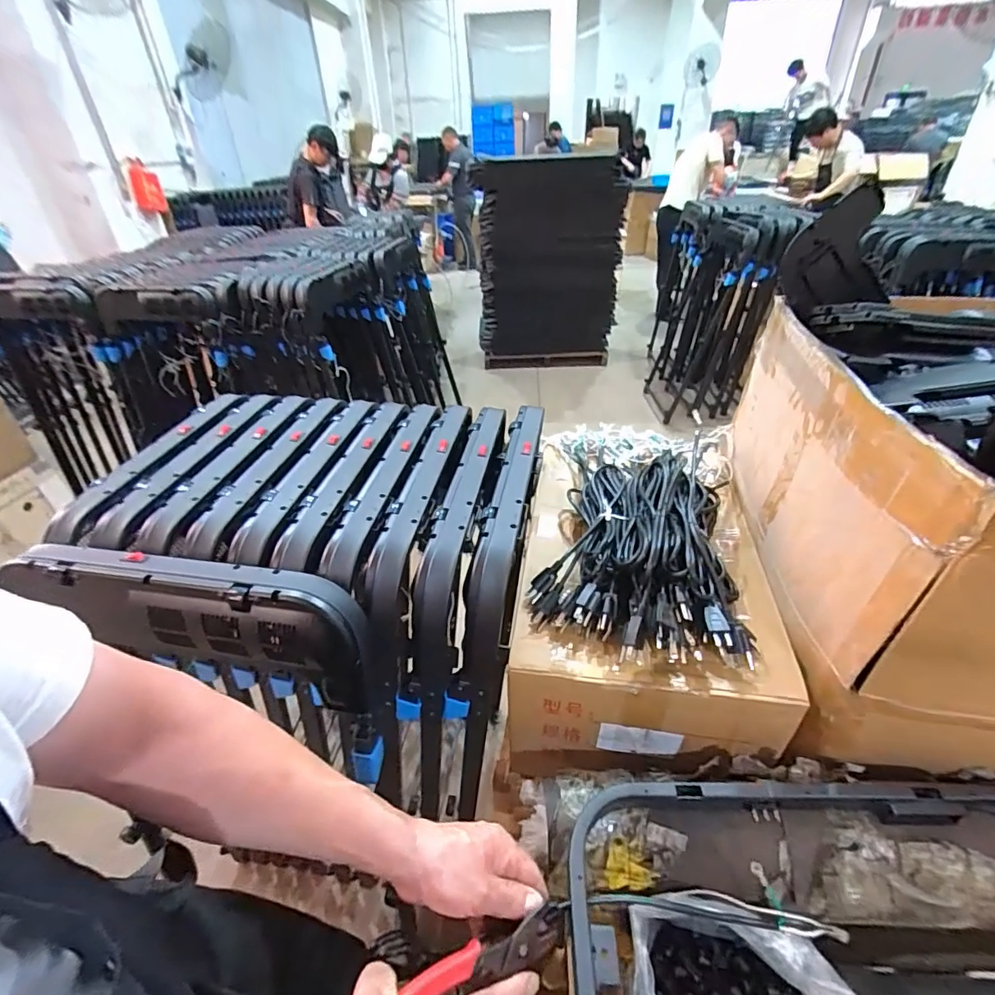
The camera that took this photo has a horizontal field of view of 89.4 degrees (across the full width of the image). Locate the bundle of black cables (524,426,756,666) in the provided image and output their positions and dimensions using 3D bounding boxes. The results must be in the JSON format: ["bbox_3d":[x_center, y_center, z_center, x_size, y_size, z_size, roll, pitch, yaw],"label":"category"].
[{"bbox_3d":[0.195,0.058,0.715,0.272,0.103,0.369,3,36,9],"label":"bundle of black cables"}]

